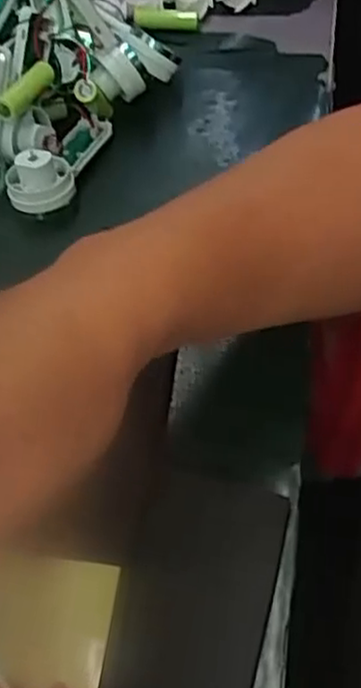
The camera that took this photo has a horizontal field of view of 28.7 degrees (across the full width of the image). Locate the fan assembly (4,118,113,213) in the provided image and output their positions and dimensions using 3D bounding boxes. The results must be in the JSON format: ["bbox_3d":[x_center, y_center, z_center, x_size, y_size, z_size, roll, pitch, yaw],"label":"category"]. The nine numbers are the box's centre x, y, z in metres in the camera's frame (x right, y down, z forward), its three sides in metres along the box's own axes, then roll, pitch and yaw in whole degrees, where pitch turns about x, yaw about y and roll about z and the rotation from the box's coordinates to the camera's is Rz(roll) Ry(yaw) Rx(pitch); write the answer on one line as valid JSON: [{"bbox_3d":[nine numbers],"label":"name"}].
[{"bbox_3d":[-0.075,-0.117,0.430,0.035,0.026,0.091,11,55,14],"label":"fan assembly"}]

